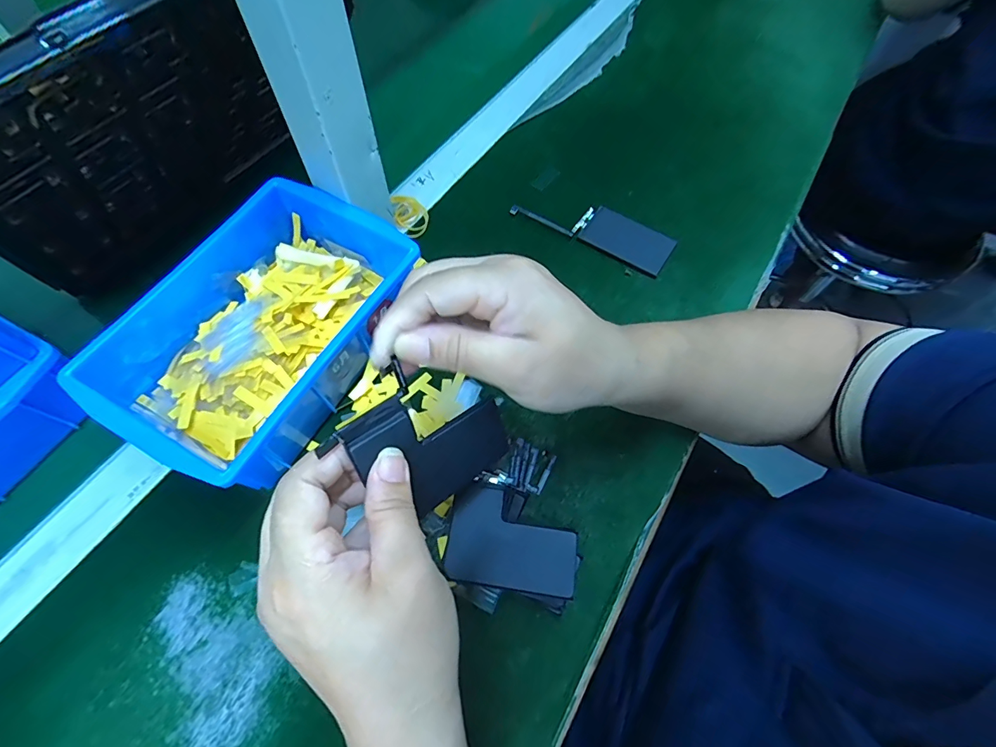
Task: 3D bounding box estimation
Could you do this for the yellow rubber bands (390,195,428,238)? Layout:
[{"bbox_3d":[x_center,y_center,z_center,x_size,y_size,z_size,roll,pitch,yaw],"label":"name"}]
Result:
[{"bbox_3d":[-0.081,-0.147,0.402,0.029,0.009,0.044,-11,64,-6],"label":"yellow rubber bands"}]

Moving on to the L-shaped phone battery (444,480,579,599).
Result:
[{"bbox_3d":[0.009,0.098,0.260,0.075,0.004,0.055,9,63,4],"label":"L-shaped phone battery"}]

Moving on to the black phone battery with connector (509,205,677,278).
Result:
[{"bbox_3d":[0.088,-0.135,0.399,0.141,0.008,0.047,29,66,13],"label":"black phone battery with connector"}]

